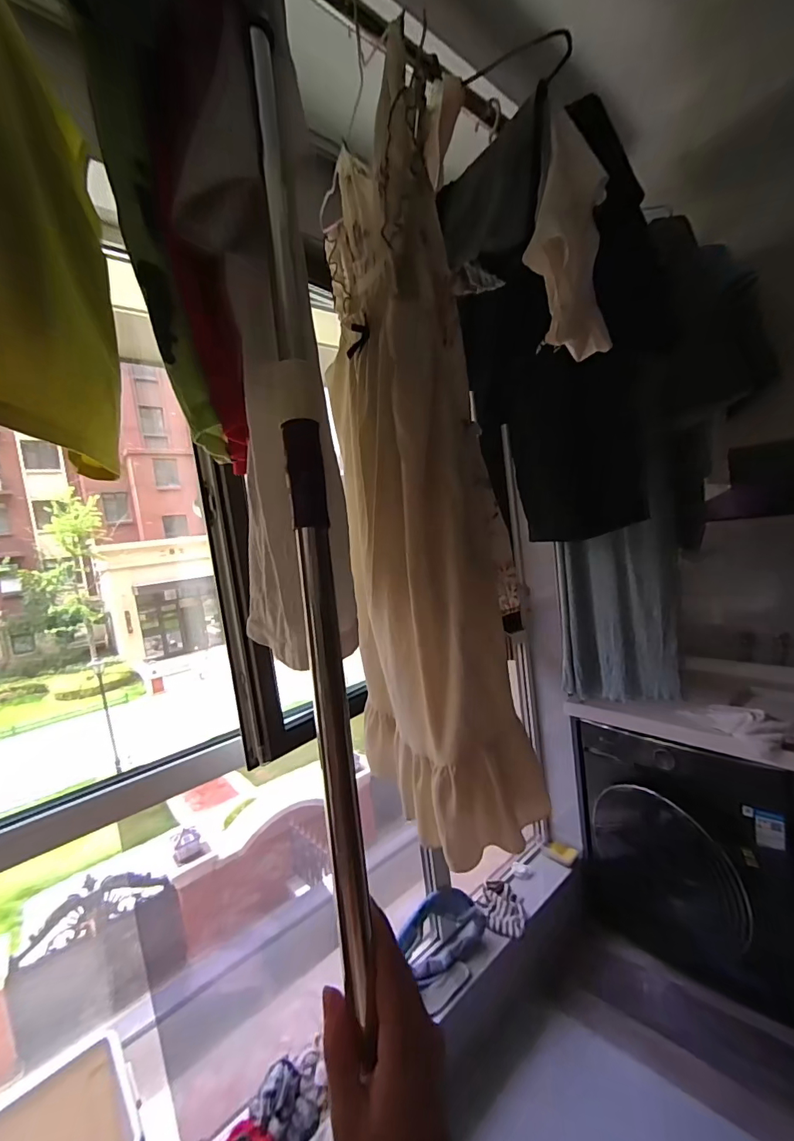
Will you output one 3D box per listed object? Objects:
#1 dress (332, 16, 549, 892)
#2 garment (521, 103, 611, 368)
[{"bbox_3d":[0.008,-0.114,0.665,0.122,0.930,0.296,-10,5,-26],"label":"dress"},{"bbox_3d":[0.224,-0.426,0.573,0.086,0.265,0.074,-3,7,44],"label":"garment"}]

